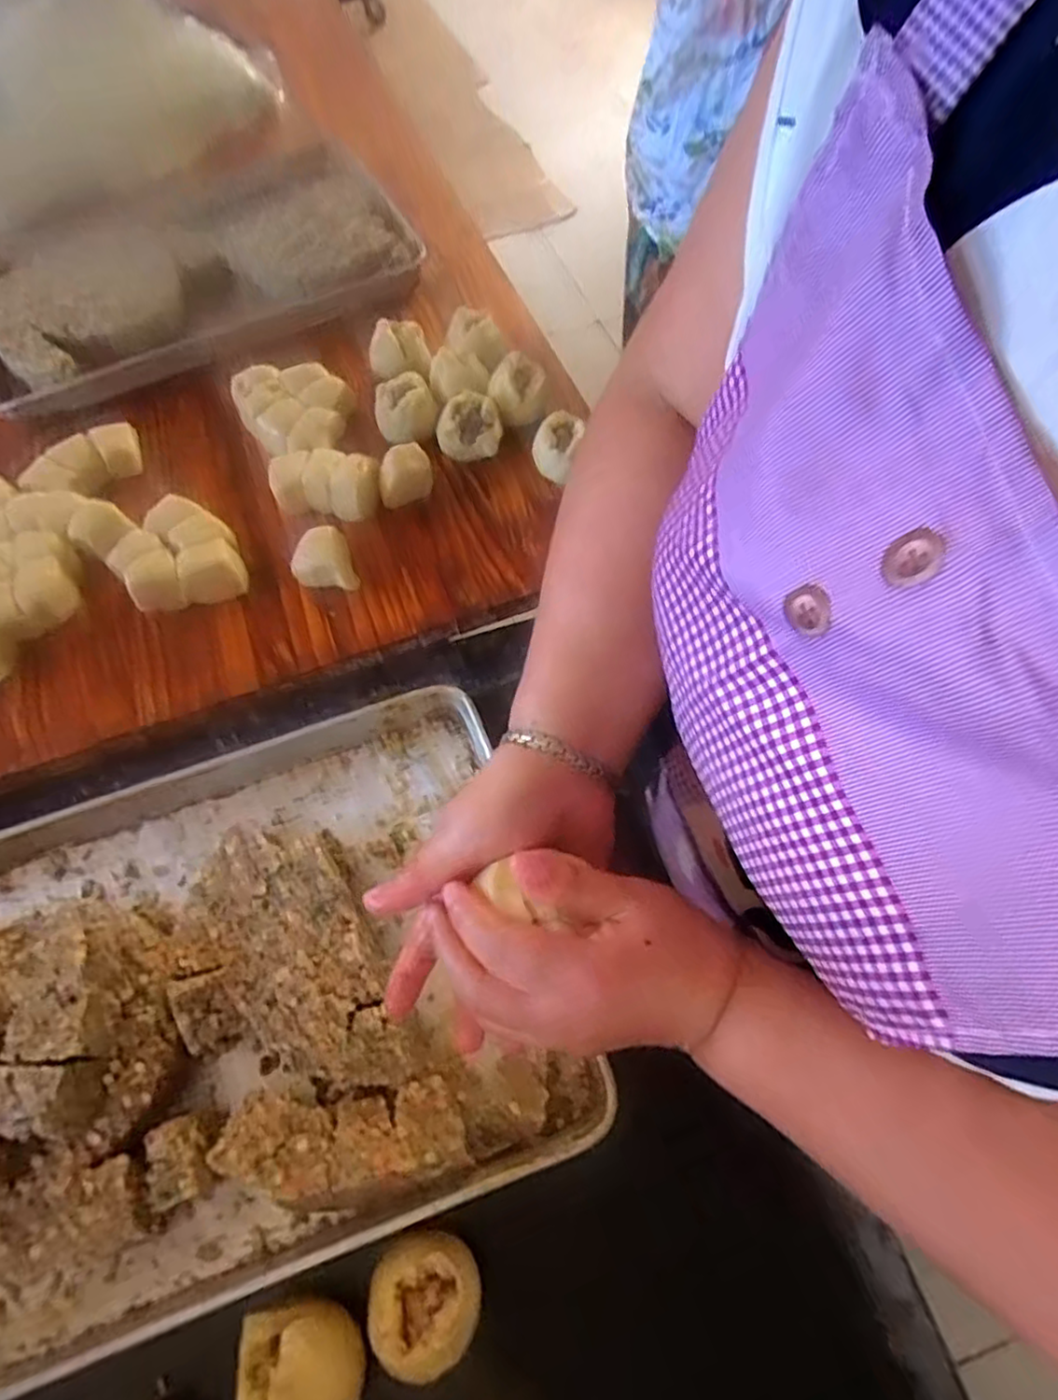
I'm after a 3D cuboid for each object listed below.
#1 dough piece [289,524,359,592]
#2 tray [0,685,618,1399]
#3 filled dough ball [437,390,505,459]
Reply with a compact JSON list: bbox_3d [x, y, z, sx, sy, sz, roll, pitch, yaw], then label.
[{"bbox_3d":[-0.221,-0.146,0.730,0.064,0.048,0.066,-18,61,-6],"label":"dough piece"},{"bbox_3d":[-0.286,0.243,0.542,0.583,0.111,0.398,-19,61,-6],"label":"tray"},{"bbox_3d":[-0.067,-0.310,0.790,0.067,0.068,0.065,-1,65,2],"label":"filled dough ball"}]

